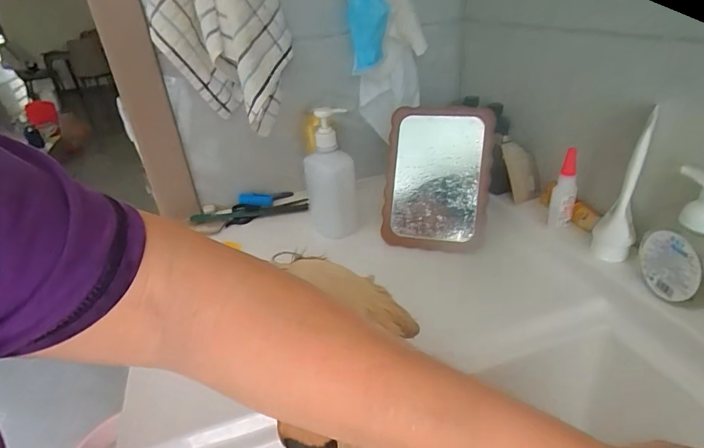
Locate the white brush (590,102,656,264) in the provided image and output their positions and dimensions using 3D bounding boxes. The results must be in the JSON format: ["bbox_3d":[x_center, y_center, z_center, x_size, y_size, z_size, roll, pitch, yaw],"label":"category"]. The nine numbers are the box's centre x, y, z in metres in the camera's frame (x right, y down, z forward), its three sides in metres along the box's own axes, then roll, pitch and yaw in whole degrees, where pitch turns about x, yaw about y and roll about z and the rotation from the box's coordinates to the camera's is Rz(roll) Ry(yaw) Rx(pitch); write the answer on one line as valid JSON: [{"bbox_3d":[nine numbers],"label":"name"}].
[{"bbox_3d":[0.320,-0.038,0.479,0.041,0.174,0.038,15,36,30],"label":"white brush"}]

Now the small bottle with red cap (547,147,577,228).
[{"bbox_3d":[0.293,-0.048,0.564,0.029,0.105,0.026,9,34,22],"label":"small bottle with red cap"}]

